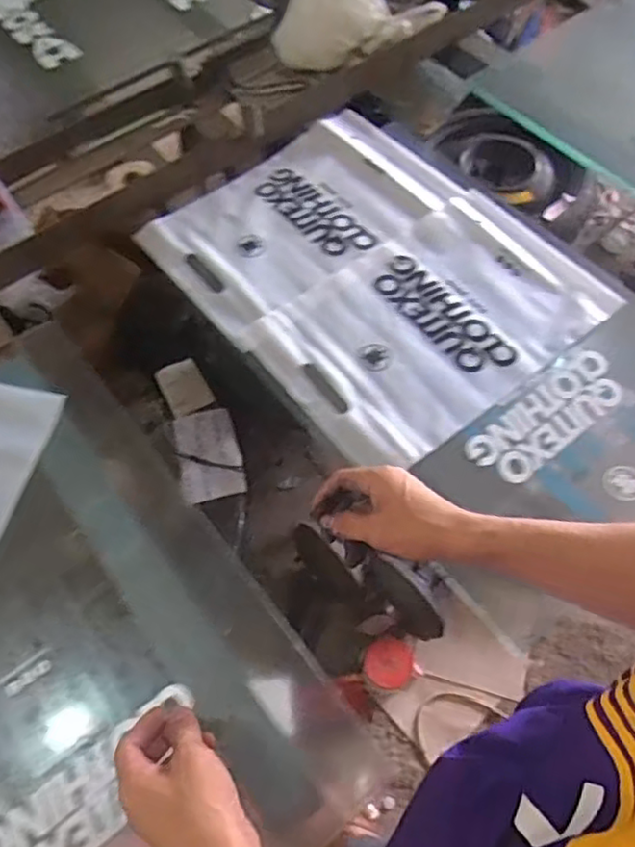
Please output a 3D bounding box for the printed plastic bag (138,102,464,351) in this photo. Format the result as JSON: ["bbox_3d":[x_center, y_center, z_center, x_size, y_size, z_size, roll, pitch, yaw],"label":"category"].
[{"bbox_3d":[-0.025,-0.278,0.826,0.369,0.013,0.234,-36,68,-18],"label":"printed plastic bag"}]

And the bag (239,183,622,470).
[{"bbox_3d":[0.130,-0.120,0.742,0.369,0.012,0.245,-34,67,-15],"label":"bag"}]

